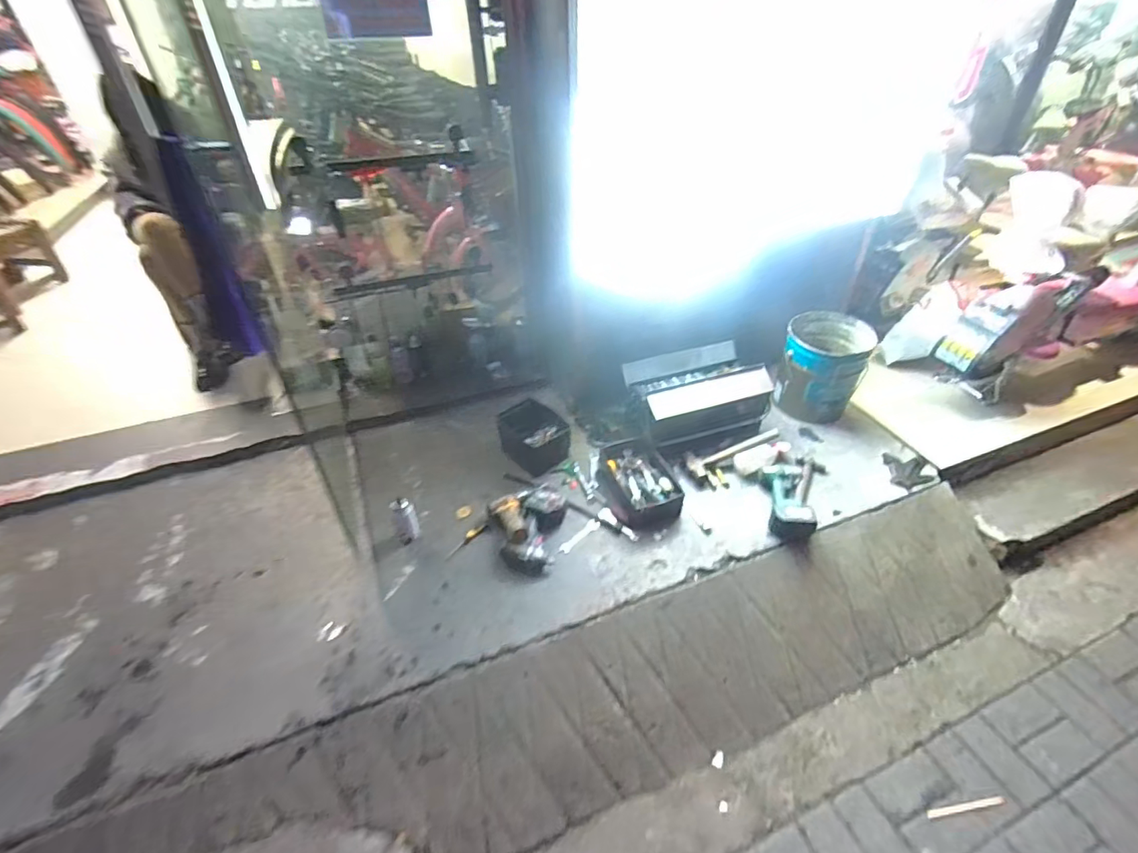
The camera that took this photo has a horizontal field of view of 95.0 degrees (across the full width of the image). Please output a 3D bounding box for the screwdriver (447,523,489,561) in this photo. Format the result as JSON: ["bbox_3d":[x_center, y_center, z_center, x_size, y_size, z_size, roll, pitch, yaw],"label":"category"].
[{"bbox_3d":[-0.303,0.339,1.540,0.156,0.028,0.033,-31,47,-32],"label":"screwdriver"}]

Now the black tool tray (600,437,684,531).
[{"bbox_3d":[0.216,0.178,1.682,0.217,0.106,0.340,-13,40,-14],"label":"black tool tray"}]

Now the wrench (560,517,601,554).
[{"bbox_3d":[0.037,0.328,1.568,0.152,0.010,0.041,-32,48,-33],"label":"wrench"}]

